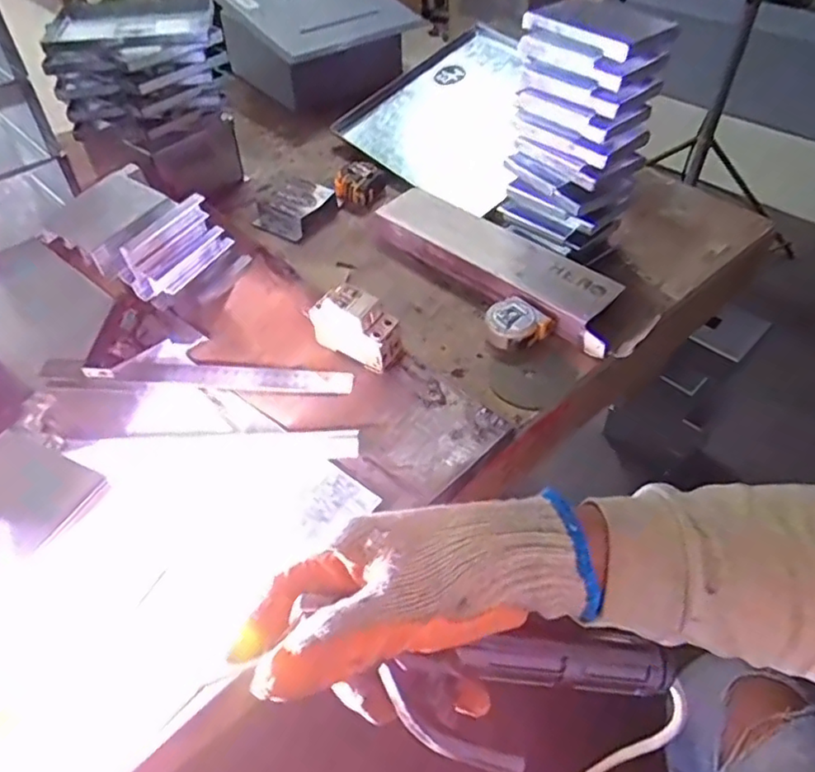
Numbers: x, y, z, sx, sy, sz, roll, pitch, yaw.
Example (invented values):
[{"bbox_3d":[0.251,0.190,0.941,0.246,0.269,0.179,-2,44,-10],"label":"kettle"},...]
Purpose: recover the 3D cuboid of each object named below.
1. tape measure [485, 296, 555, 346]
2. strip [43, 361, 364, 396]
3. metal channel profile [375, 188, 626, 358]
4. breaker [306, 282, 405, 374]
[{"bbox_3d":[0.112,-0.064,0.645,0.052,0.032,0.056,0,48,0],"label":"tape measure"},{"bbox_3d":[-0.202,-0.008,0.601,0.293,0.008,0.033,2,57,0],"label":"strip"},{"bbox_3d":[0.105,-0.141,0.712,0.327,0.041,0.092,36,57,29],"label":"metal channel profile"},{"bbox_3d":[-0.049,-0.054,0.602,0.085,0.079,0.034,28,54,24],"label":"breaker"}]

